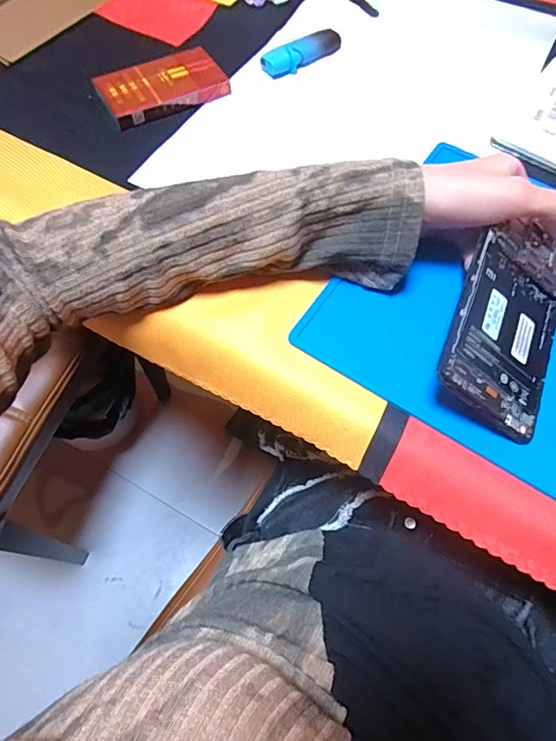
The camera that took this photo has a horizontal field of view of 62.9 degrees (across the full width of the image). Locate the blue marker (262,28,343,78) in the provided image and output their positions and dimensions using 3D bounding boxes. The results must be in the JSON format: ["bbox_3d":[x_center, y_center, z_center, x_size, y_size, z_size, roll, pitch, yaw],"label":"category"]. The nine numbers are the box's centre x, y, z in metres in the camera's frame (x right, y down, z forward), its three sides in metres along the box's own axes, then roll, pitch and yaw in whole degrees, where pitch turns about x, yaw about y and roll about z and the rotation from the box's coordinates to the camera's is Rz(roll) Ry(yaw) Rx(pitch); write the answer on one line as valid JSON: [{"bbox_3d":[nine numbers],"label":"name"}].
[{"bbox_3d":[0.024,-0.289,0.413,0.083,0.017,0.019,-34,68,-17],"label":"blue marker"}]

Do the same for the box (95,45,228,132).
[{"bbox_3d":[-0.097,-0.240,0.386,0.099,0.016,0.057,-27,66,-14],"label":"box"}]

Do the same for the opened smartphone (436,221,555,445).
[{"bbox_3d":[0.138,-0.033,0.267,0.072,0.004,0.141,34,67,-16],"label":"opened smartphone"}]

